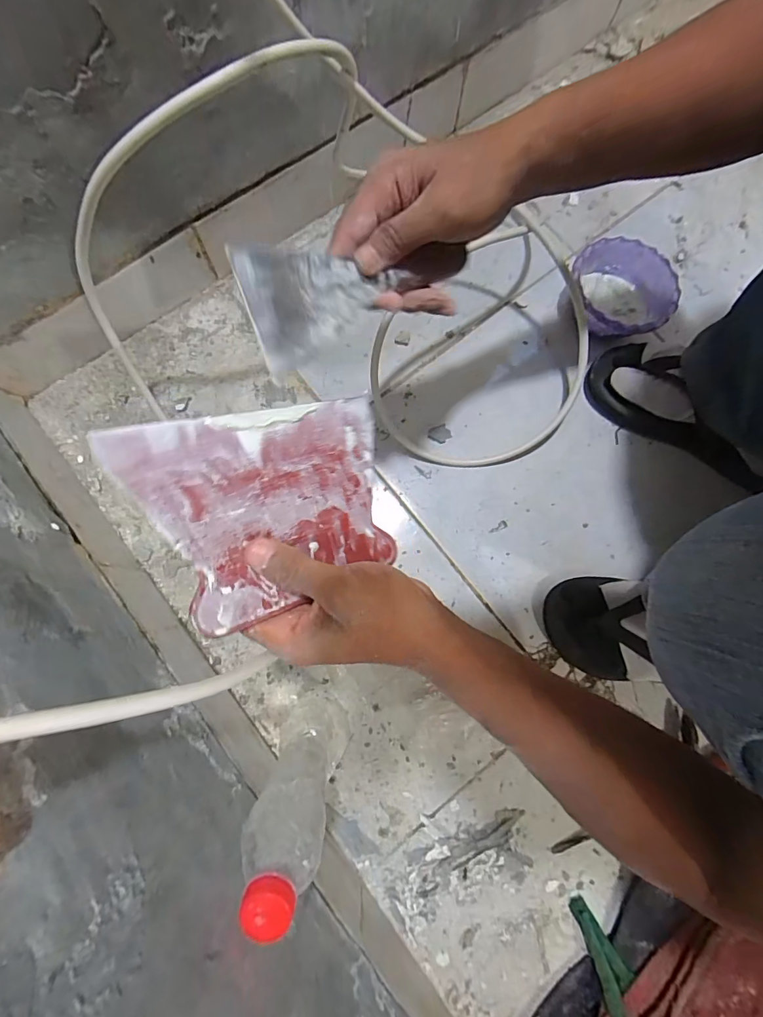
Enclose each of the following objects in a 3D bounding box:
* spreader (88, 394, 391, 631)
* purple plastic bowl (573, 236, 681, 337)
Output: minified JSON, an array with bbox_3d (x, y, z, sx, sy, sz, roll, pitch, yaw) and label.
[{"bbox_3d":[-0.062,-0.004,0.271,0.161,0.004,0.120,-17,86,-34],"label":"spreader"},{"bbox_3d":[0.290,-0.263,0.546,0.124,0.063,0.124,0,79,-1],"label":"purple plastic bowl"}]

